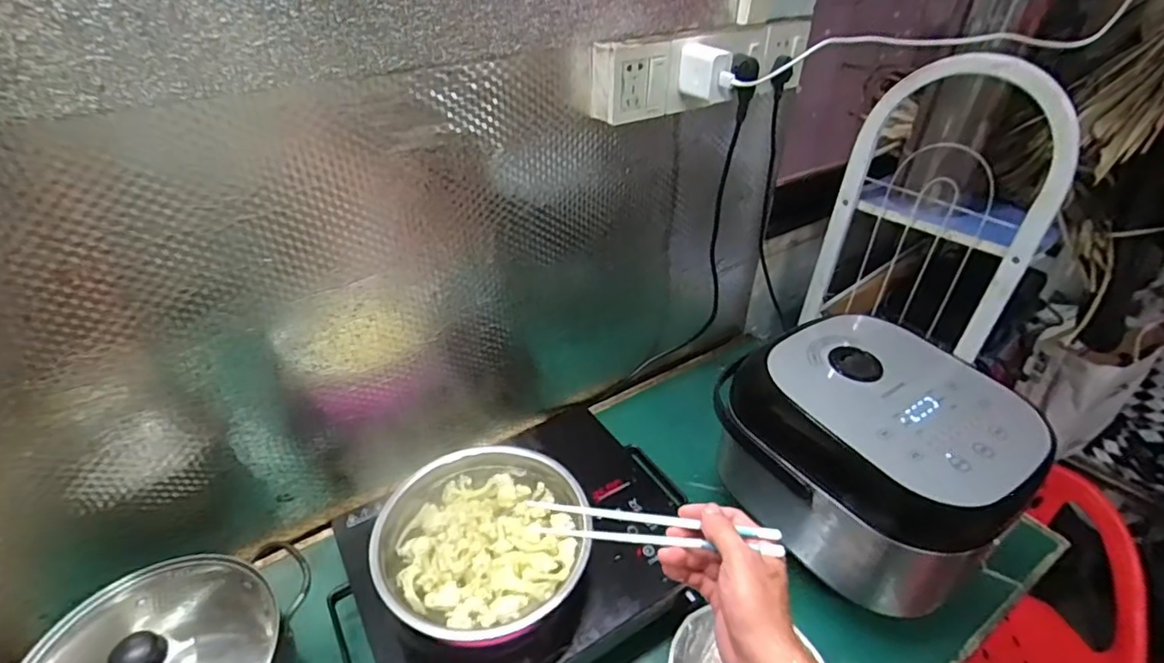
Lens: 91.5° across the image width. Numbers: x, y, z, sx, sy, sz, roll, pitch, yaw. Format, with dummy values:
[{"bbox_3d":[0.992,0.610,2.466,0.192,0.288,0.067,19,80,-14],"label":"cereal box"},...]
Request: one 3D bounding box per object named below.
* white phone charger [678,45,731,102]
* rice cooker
[{"bbox_3d":[0.149,-0.319,0.696,0.023,0.057,0.057,-28,45,-34],"label":"white phone charger"},{"bbox_3d":[0.344,0.142,0.711,0.242,0.202,0.321,-21,41,-27],"label":"rice cooker"}]

